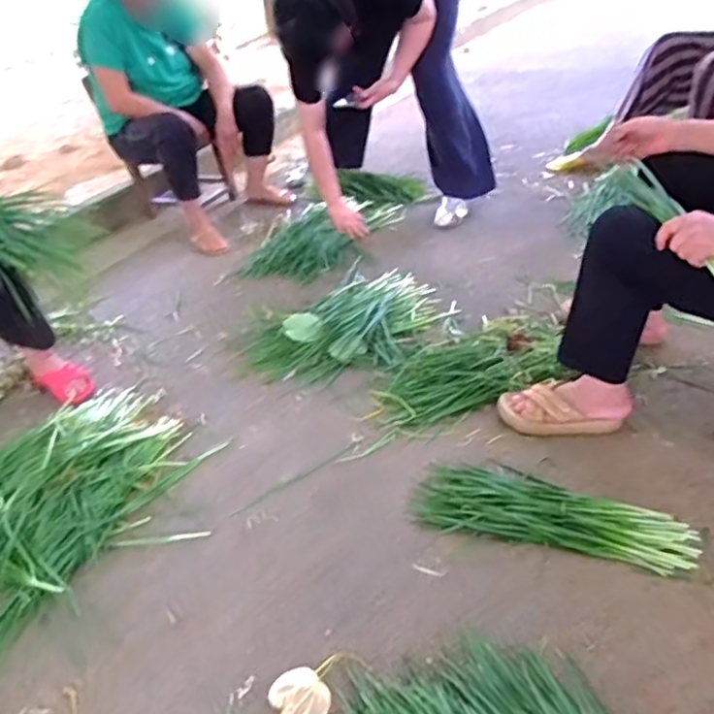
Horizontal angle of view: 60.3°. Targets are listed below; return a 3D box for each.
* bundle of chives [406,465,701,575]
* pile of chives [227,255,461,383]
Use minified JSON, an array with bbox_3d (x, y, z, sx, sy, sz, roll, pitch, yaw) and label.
[{"bbox_3d":[0.327,0.259,1.068,0.464,0.041,0.161,7,40,18],"label":"bundle of chives"},{"bbox_3d":[-0.046,-0.100,1.607,0.563,0.053,0.467,-32,44,-29],"label":"pile of chives"}]

